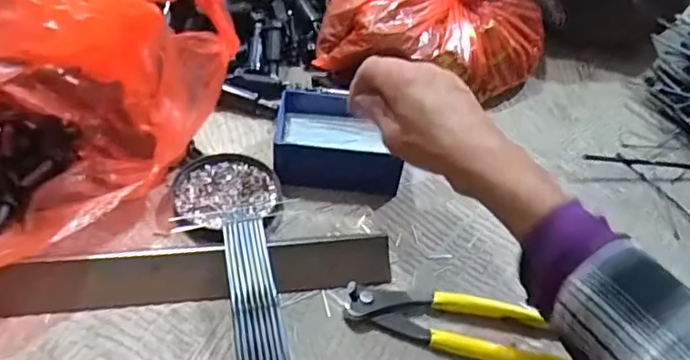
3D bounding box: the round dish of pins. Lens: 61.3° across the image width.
[{"bbox_3d":[-0.096,0.010,0.473,0.082,0.012,0.086,4,45,-4],"label":"round dish of pins"}]

